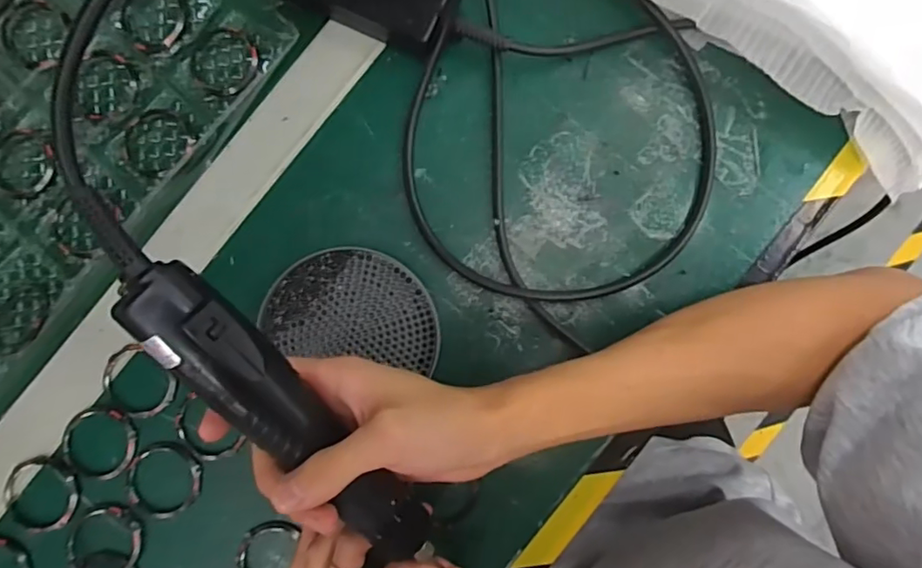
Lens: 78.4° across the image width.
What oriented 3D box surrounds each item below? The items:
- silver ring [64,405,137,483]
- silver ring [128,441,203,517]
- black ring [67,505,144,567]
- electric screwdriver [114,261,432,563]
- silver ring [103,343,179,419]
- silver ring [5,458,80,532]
[{"bbox_3d":[-0.237,0.106,0.370,0.049,0.004,0.047,0,88,1],"label":"silver ring"},{"bbox_3d":[-0.194,0.128,0.368,0.047,0.005,0.049,0,88,1],"label":"silver ring"},{"bbox_3d":[-0.230,0.169,0.367,0.046,0.008,0.049,0,88,1],"label":"black ring"},{"bbox_3d":[-0.080,0.075,0.282,0.040,0.030,0.209,-36,115,0],"label":"electric screwdriver"},{"bbox_3d":[-0.210,0.064,0.373,0.049,0.006,0.048,1,96,5],"label":"silver ring"},{"bbox_3d":[-0.276,0.139,0.373,0.048,0.010,0.048,0,85,2],"label":"silver ring"}]

